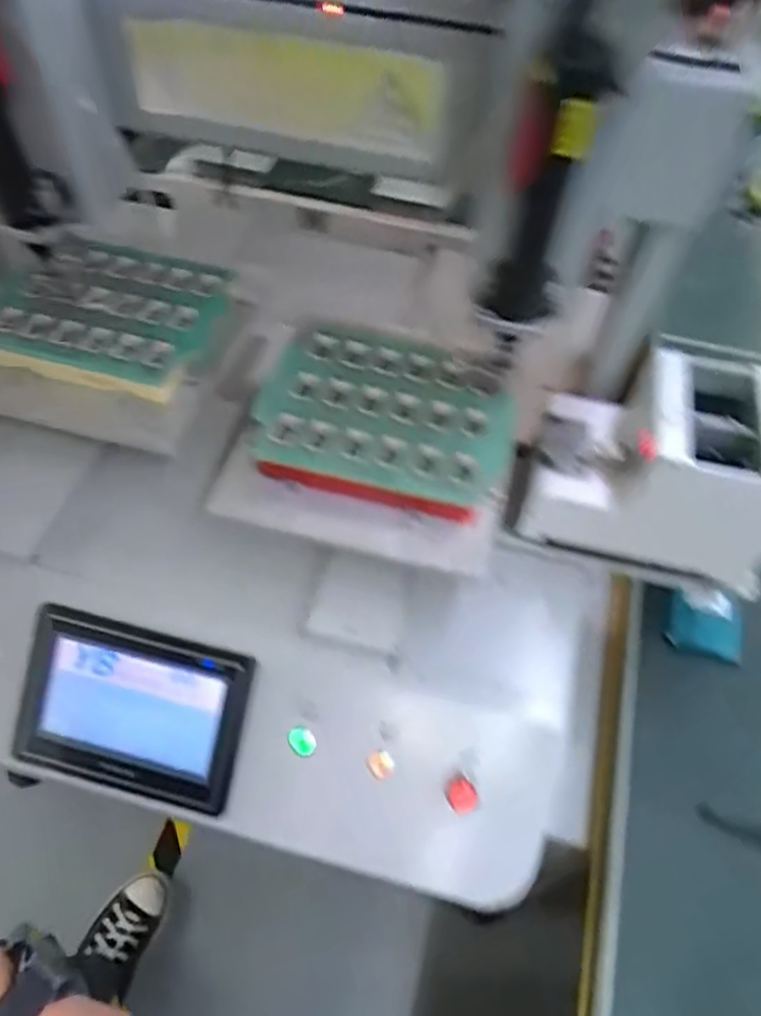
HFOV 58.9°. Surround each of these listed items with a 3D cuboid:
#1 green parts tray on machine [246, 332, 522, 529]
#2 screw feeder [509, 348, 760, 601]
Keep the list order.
[{"bbox_3d":[0.004,-0.085,0.611,0.224,0.026,0.173,12,56,4],"label":"green parts tray on machine"},{"bbox_3d":[0.248,-0.040,0.595,0.213,0.143,0.134,14,56,6],"label":"screw feeder"}]

